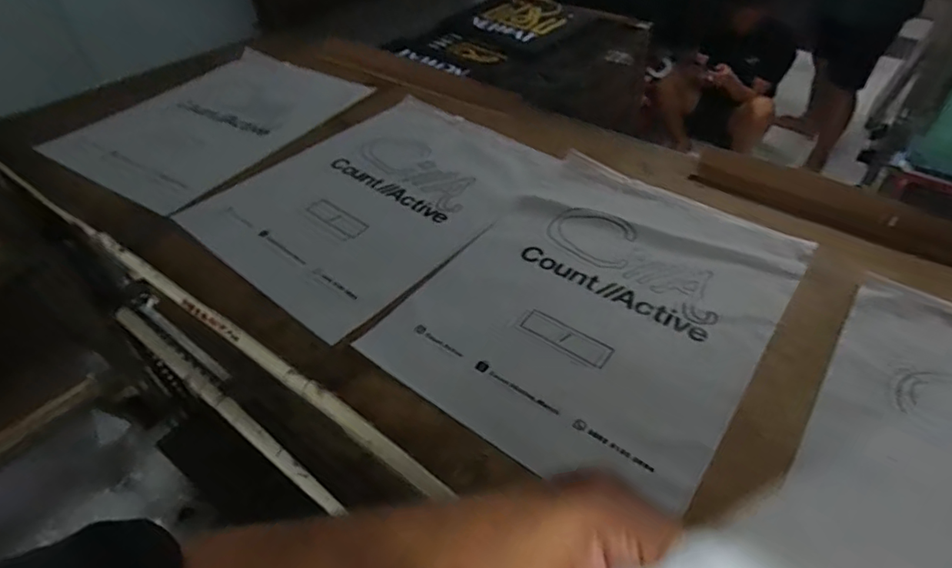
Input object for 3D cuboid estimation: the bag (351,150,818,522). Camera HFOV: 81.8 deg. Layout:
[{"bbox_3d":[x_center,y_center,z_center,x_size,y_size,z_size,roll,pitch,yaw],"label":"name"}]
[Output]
[{"bbox_3d":[0.109,0.009,0.483,0.264,0.008,0.342,27,51,27],"label":"bag"}]

